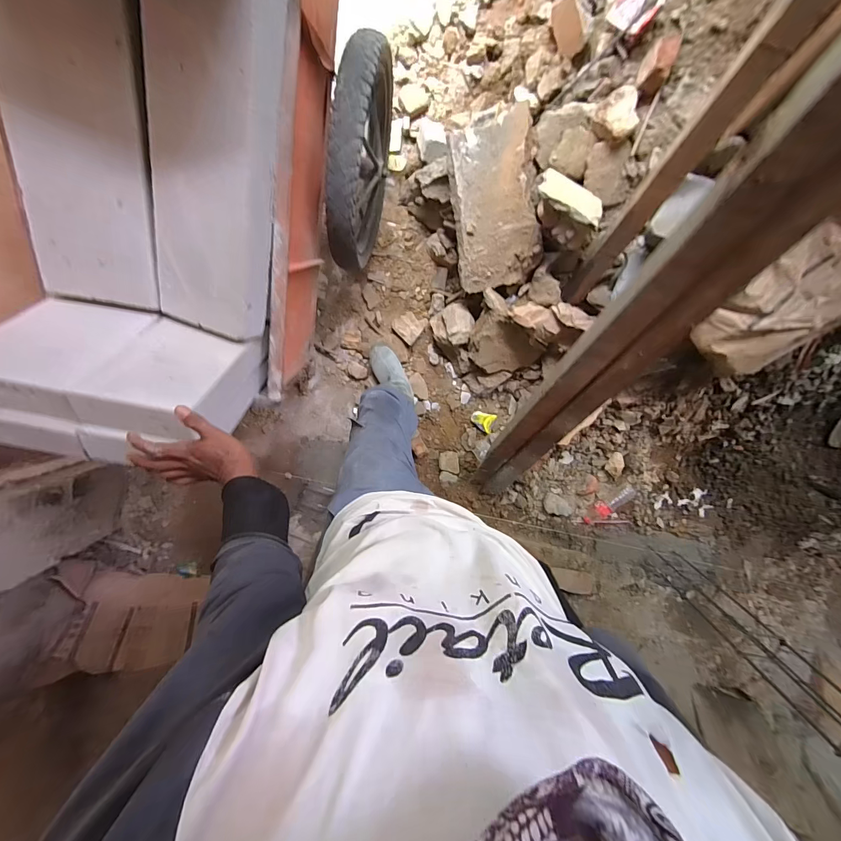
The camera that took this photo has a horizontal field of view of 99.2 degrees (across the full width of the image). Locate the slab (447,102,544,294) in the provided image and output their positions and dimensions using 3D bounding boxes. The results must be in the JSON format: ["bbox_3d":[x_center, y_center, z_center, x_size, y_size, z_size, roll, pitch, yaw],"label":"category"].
[{"bbox_3d":[0.206,-0.602,1.025,0.245,0.059,0.414,-3,116,25],"label":"slab"}]

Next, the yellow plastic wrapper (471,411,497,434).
[{"bbox_3d":[0.239,0.001,1.384,0.086,0.027,0.076,17,98,-5],"label":"yellow plastic wrapper"}]

